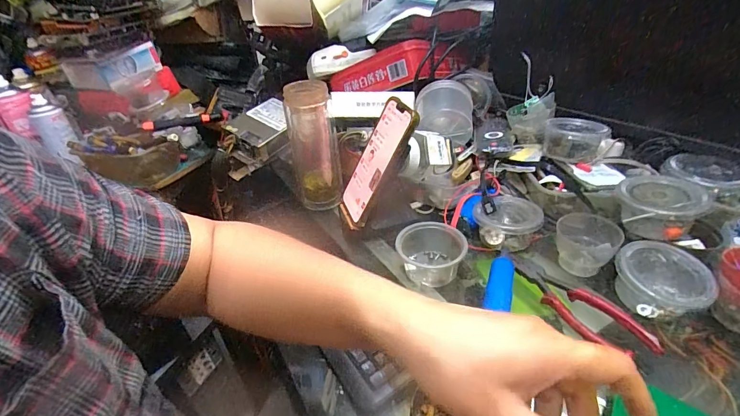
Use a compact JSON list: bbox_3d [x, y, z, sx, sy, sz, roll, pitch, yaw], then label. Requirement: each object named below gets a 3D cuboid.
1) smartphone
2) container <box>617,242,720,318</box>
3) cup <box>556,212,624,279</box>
[{"bbox_3d":[0.007,-0.054,0.473,0.013,0.161,0.073,15,23,-32],"label":"smartphone"},{"bbox_3d":[0.285,0.072,0.371,0.078,0.043,0.078,-5,43,4],"label":"container"},{"bbox_3d":[0.242,0.040,0.424,0.061,0.043,0.056,-3,34,2],"label":"cup"}]

